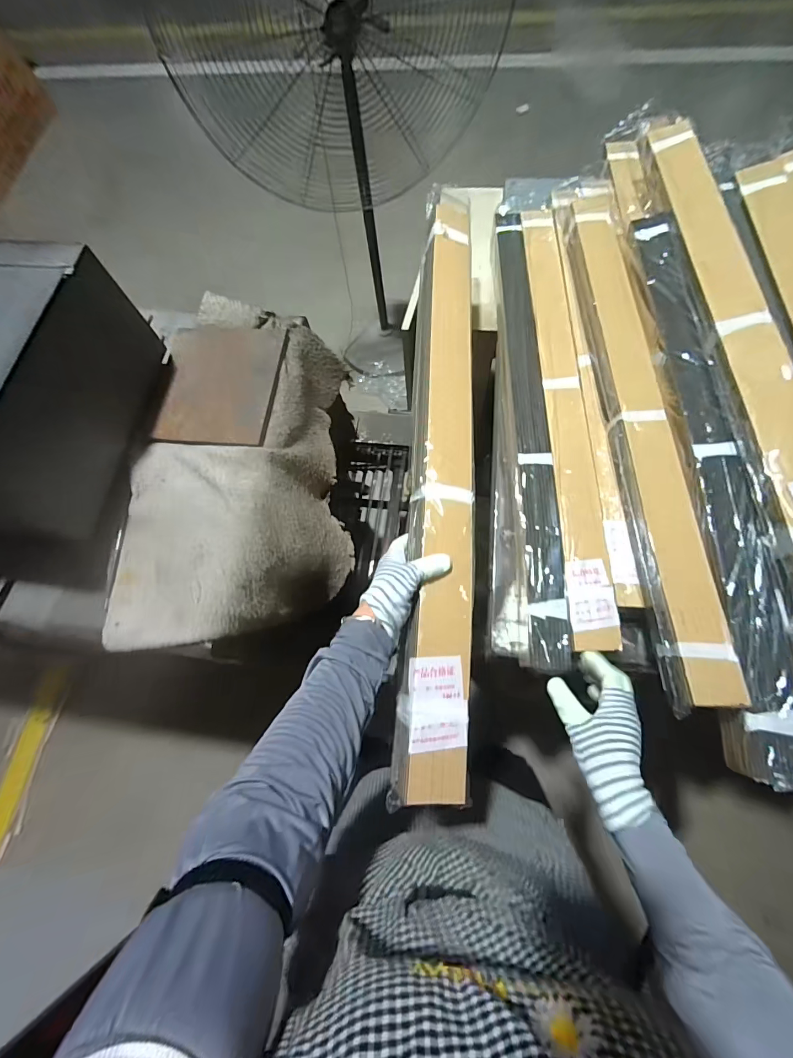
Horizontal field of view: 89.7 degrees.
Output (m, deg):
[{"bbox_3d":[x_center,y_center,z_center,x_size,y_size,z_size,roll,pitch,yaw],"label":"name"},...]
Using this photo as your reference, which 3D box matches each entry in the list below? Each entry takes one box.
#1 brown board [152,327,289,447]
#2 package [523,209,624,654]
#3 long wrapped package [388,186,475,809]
[{"bbox_3d":[-0.267,-0.221,0.595,0.178,0.013,0.206,4,72,6],"label":"brown board"},{"bbox_3d":[0.318,-0.274,0.769,0.089,0.036,0.971,-1,71,4],"label":"package"},{"bbox_3d":[0.072,-0.138,0.609,0.091,0.049,0.967,3,70,2],"label":"long wrapped package"}]

